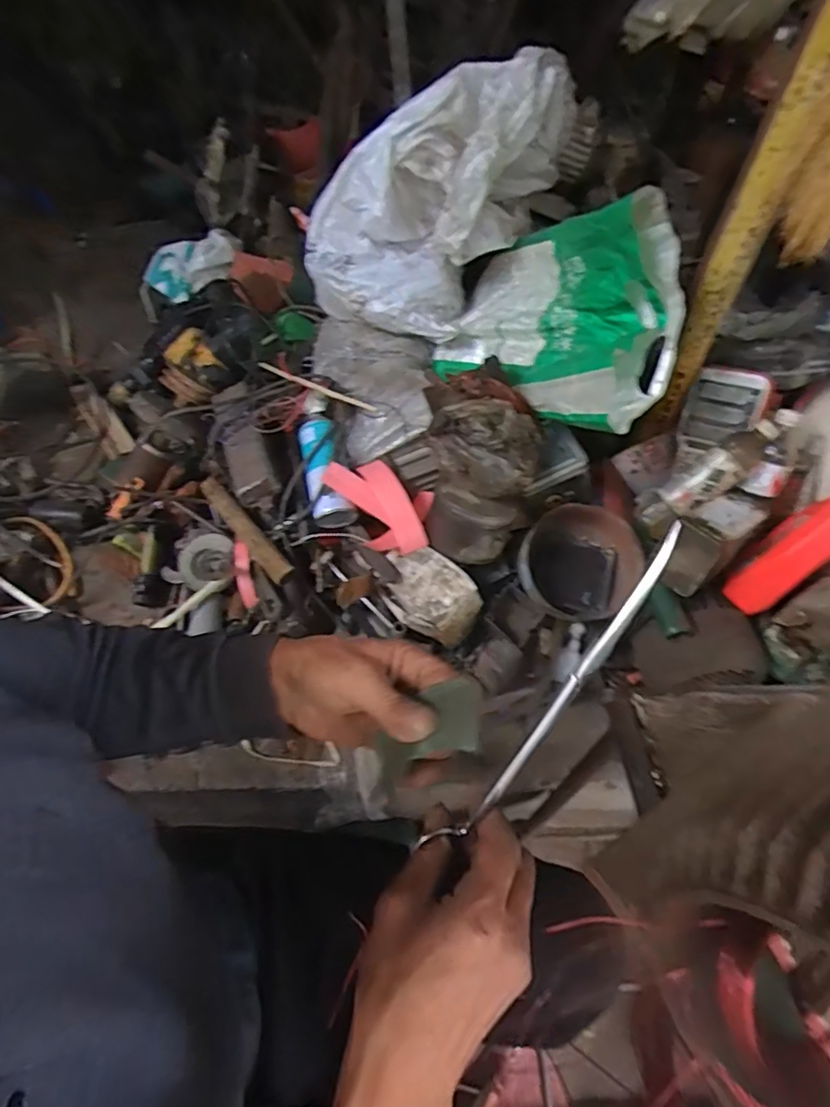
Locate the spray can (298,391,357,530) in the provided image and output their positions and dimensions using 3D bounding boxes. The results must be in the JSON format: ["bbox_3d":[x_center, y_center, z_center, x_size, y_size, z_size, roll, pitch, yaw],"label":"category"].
[{"bbox_3d":[-0.145,-0.151,0.913,0.066,0.055,0.224,-9,72,-11],"label":"spray can"}]

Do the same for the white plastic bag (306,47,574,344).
[{"bbox_3d":[0.026,-0.534,0.899,0.397,0.351,0.164,1,52,-3],"label":"white plastic bag"}]

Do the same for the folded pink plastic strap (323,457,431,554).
[{"bbox_3d":[-0.063,-0.077,0.916,0.175,0.039,0.154,15,62,-14],"label":"folded pink plastic strap"}]

